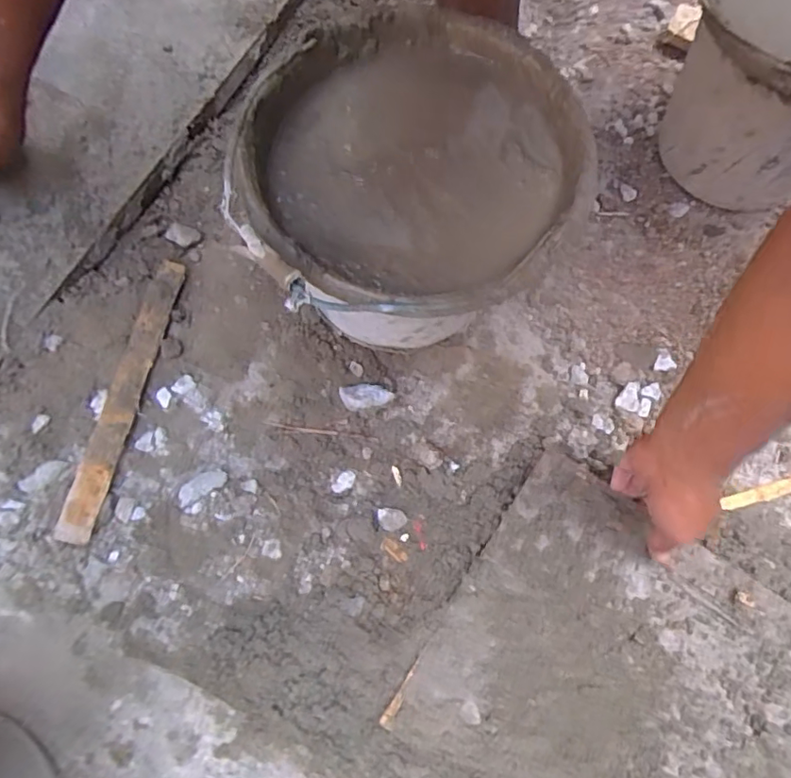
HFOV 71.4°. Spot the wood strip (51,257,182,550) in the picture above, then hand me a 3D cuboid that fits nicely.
[{"bbox_3d":[-0.266,-0.001,0.546,0.031,0.012,0.296,19,65,-21],"label":"wood strip"}]

